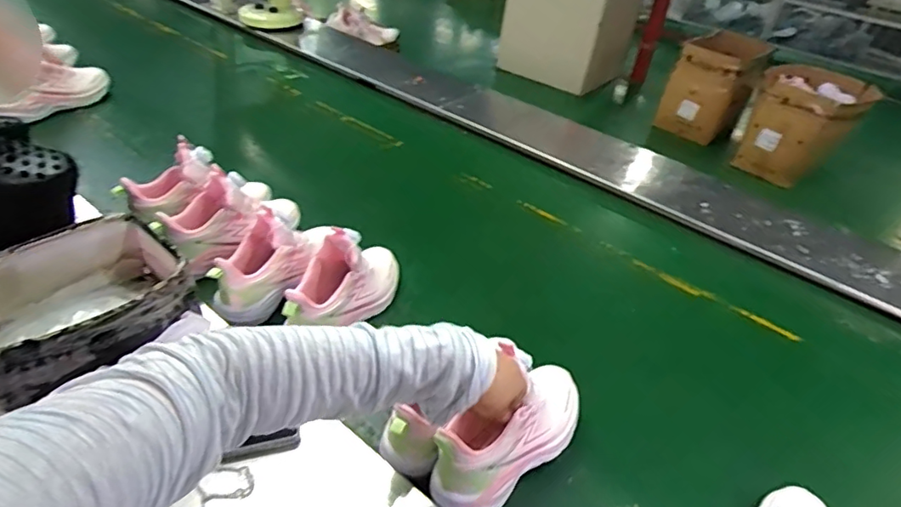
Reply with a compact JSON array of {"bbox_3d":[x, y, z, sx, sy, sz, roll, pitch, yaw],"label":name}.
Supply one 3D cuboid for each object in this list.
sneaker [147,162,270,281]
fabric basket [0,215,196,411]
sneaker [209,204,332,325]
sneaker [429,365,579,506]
[{"bbox_3d":[-0.358,-0.076,0.871,0.087,0.114,0.220,26,41,22],"label":"sneaker"},{"bbox_3d":[-0.428,0.056,0.639,0.212,0.101,0.181,-24,48,-34],"label":"fabric basket"},{"bbox_3d":[-0.251,0.006,0.782,0.090,0.116,0.205,26,41,21],"label":"sneaker"},{"bbox_3d":[0.076,0.194,0.604,0.216,0.094,0.076,-23,46,-38],"label":"sneaker"}]

